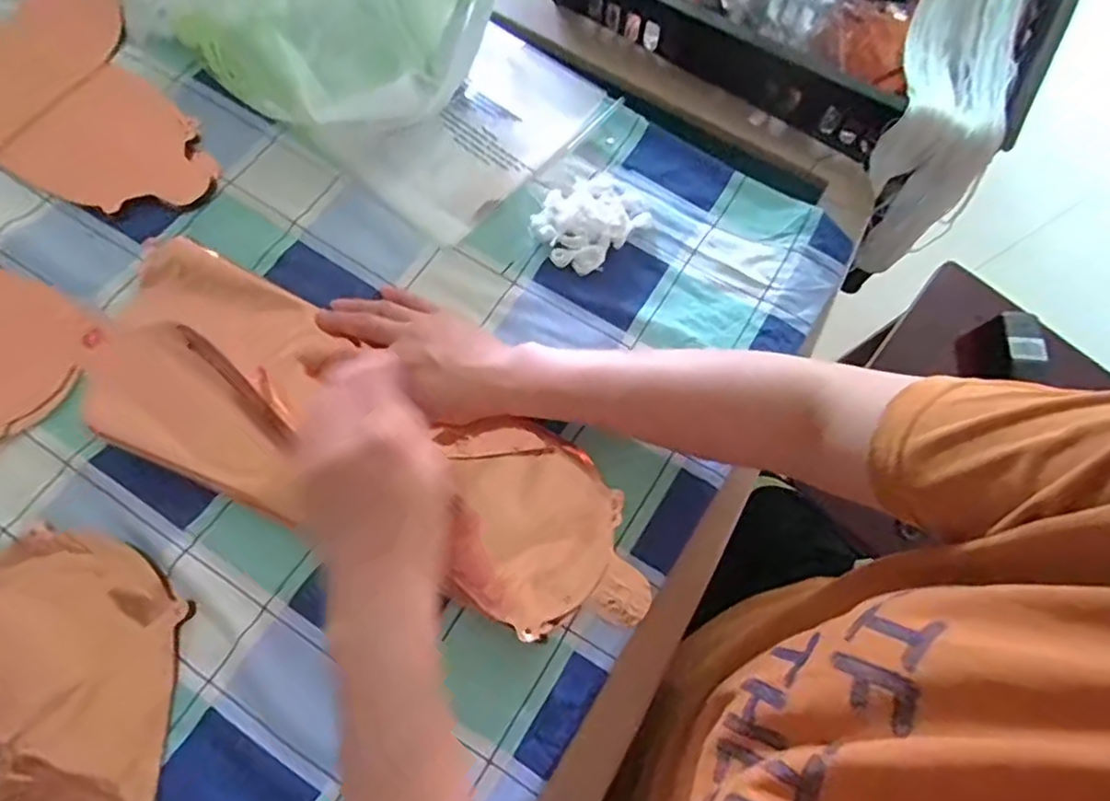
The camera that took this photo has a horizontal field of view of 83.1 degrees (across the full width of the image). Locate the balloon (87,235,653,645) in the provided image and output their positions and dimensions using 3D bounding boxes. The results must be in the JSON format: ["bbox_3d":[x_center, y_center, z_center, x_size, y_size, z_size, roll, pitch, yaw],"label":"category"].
[{"bbox_3d":[-0.126,0.031,0.435,0.420,0.043,0.140,28,72,1],"label":"balloon"}]

